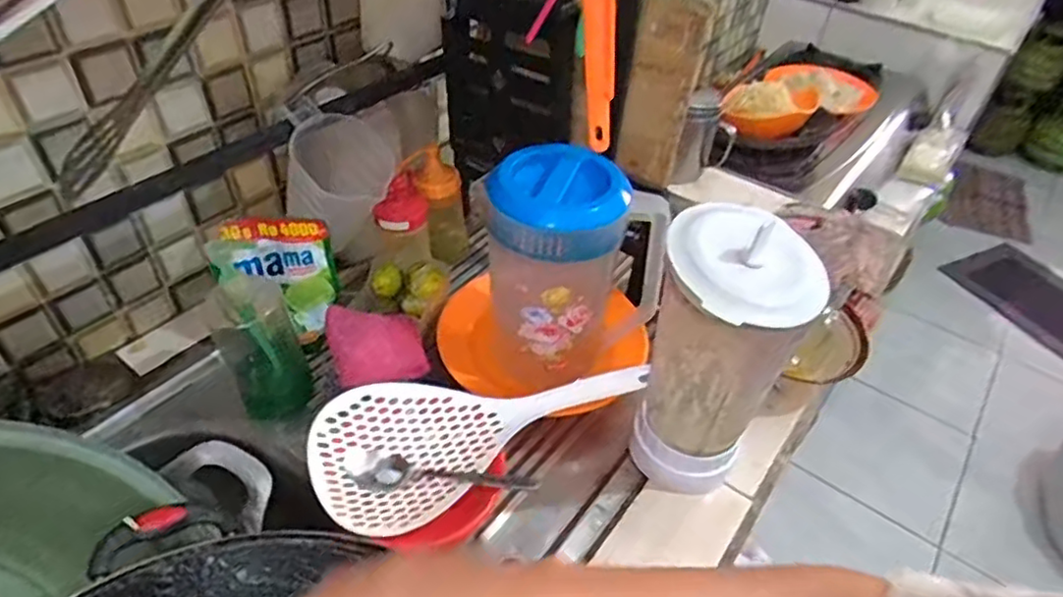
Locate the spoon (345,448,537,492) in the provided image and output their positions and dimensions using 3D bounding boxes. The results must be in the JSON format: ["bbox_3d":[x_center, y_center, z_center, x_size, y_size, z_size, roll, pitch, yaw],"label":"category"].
[{"bbox_3d":[-0.076,0.146,0.555,0.160,0.022,0.035,4,43,0],"label":"spoon"}]

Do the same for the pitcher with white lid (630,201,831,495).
[{"bbox_3d":[0.147,0.058,0.541,0.102,0.253,0.095,2,43,-2],"label":"pitcher with white lid"}]

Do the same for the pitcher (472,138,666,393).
[{"bbox_3d":[0.039,-0.013,0.654,0.162,0.255,0.103,-21,48,-24],"label":"pitcher"}]

